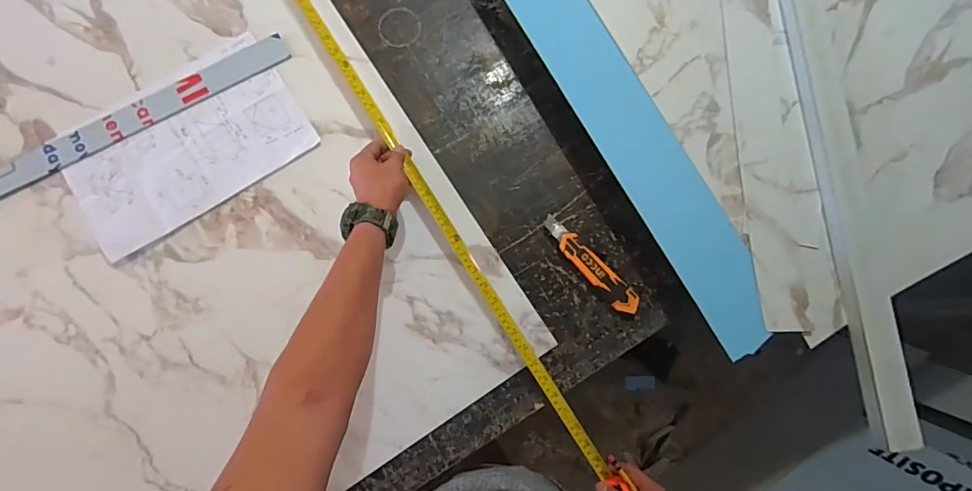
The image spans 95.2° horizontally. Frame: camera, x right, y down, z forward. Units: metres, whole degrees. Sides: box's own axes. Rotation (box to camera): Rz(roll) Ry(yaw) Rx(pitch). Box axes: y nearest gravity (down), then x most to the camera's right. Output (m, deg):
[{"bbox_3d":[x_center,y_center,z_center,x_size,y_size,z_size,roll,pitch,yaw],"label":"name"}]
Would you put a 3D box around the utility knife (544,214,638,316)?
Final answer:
[{"bbox_3d":[0.149,0.029,0.640,0.176,0.020,0.035,45,82,5],"label":"utility knife"}]

